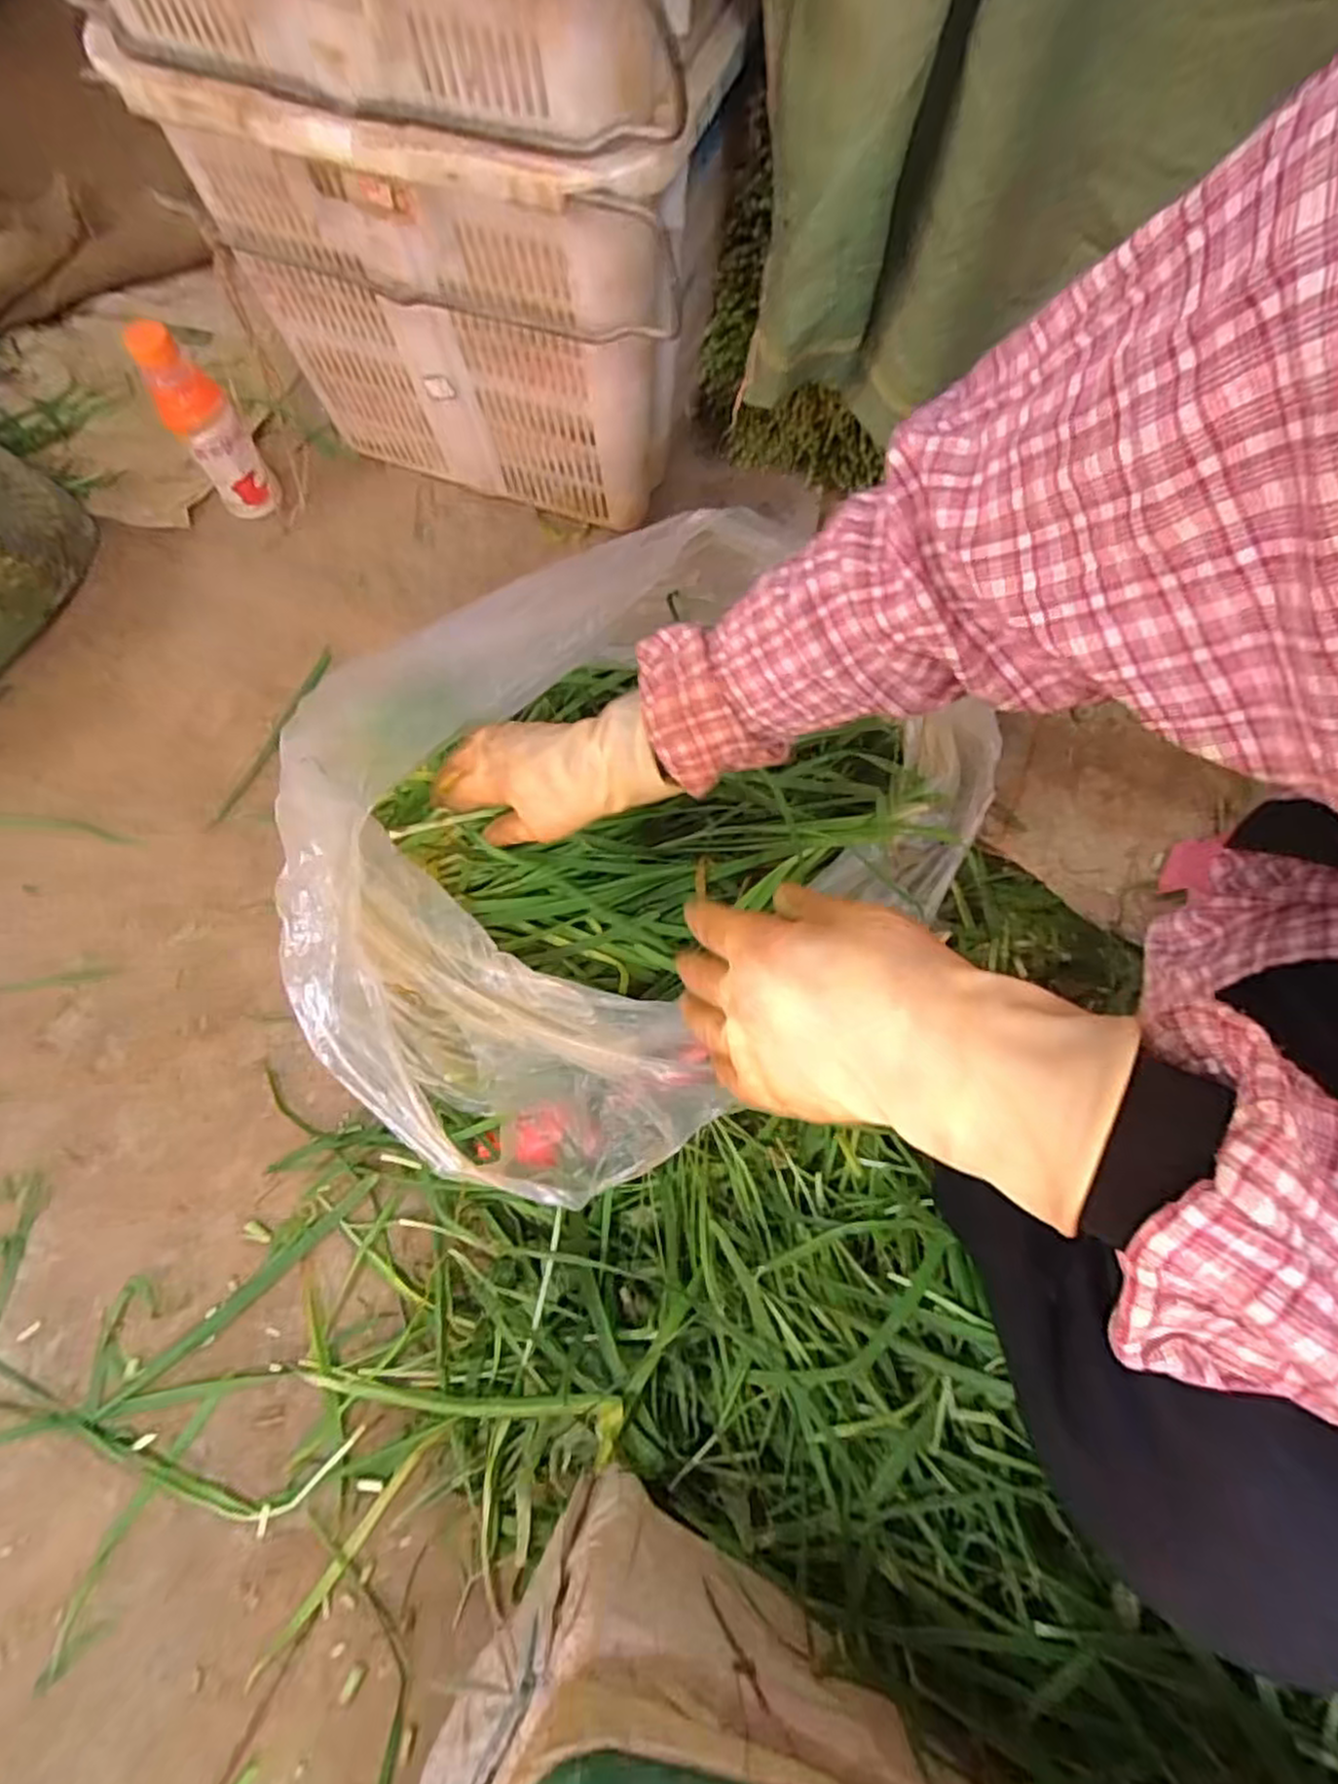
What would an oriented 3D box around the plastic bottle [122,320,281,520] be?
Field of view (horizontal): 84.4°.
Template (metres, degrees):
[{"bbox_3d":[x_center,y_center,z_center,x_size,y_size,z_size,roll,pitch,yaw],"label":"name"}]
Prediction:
[{"bbox_3d":[-0.482,-0.485,0.776,0.062,0.196,0.052,-32,75,-11],"label":"plastic bottle"}]

